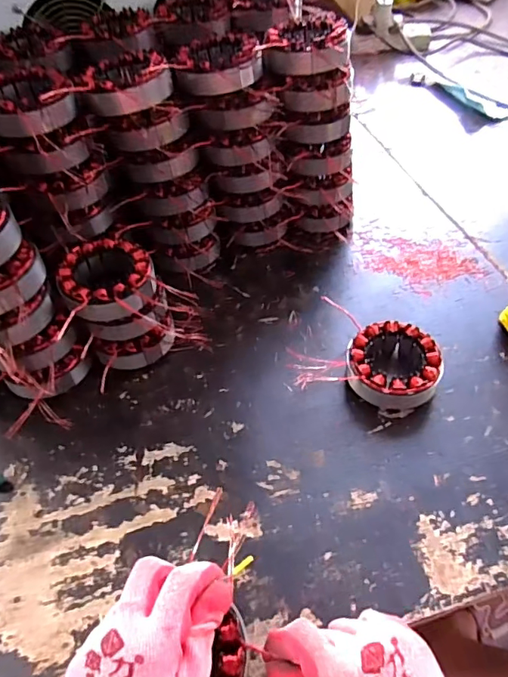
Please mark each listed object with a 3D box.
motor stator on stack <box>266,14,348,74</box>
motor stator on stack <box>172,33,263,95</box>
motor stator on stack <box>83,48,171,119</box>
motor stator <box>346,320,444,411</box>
[{"bbox_3d":[0.056,-0.308,0.509,0.086,0.032,0.078,5,51,6],"label":"motor stator on stack"},{"bbox_3d":[-0.034,-0.284,0.498,0.084,0.031,0.082,3,51,5],"label":"motor stator on stack"},{"bbox_3d":[-0.121,-0.251,0.473,0.080,0.033,0.084,-9,51,-5],"label":"motor stator on stack"},{"bbox_3d":[0.134,0.026,0.476,0.086,0.040,0.083,-1,51,1],"label":"motor stator"}]

